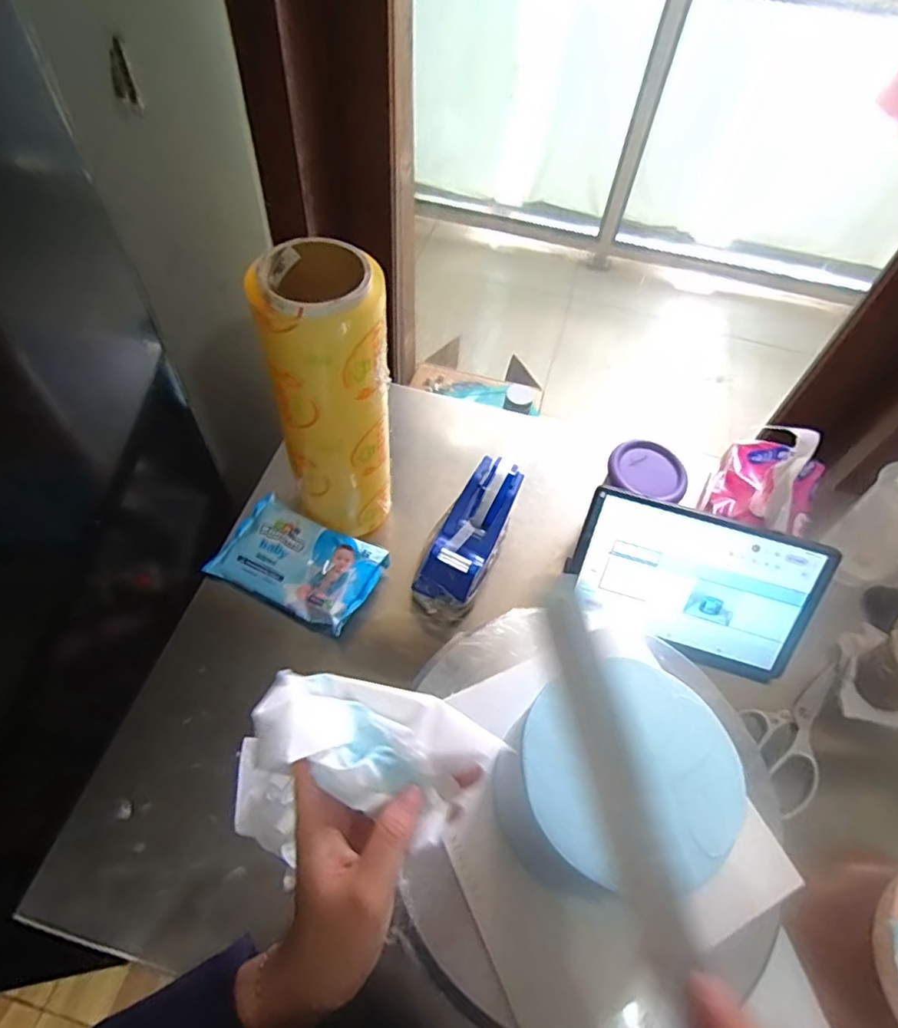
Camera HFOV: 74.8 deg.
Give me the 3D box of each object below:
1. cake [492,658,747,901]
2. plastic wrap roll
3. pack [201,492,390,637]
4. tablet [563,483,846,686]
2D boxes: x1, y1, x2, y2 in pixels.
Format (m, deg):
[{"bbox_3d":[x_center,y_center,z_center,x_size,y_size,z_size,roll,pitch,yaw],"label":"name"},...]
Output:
[{"bbox_3d":[0.106,0.176,0.382,0.135,0.105,0.131,2,57,-3],"label":"cake"},{"bbox_3d":[-0.108,-0.104,0.574,0.096,0.293,0.092,2,57,-3],"label":"plastic wrap roll"},{"bbox_3d":[-0.166,0.052,0.645,0.175,0.032,0.103,25,59,12],"label":"pack"},{"bbox_3d":[0.249,0.074,0.609,0.238,0.154,0.014,17,19,8],"label":"tablet"}]

